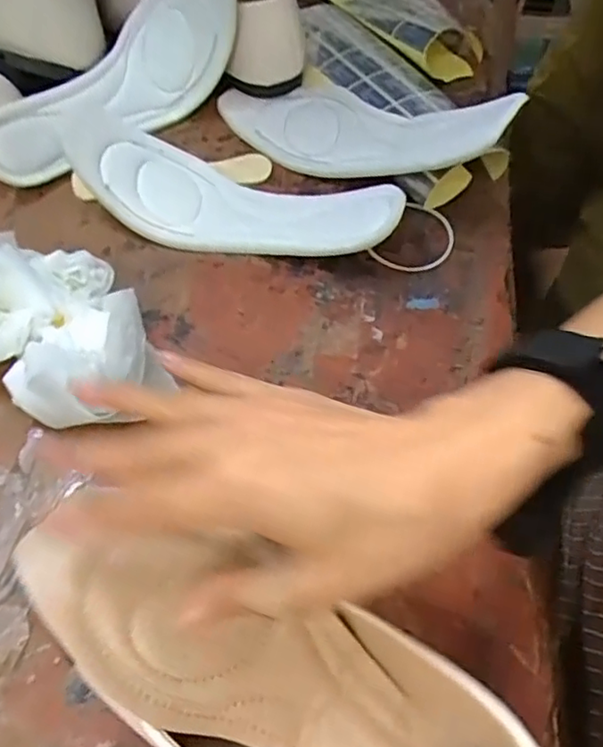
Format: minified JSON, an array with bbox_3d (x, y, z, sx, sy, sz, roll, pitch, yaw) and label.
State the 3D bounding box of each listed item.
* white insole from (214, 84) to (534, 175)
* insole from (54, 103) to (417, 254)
[{"bbox_3d":[0.041,-0.181,0.460,0.230,0.038,0.074,17,58,30],"label":"white insole"},{"bbox_3d":[-0.051,-0.123,0.425,0.233,0.046,0.078,18,59,10],"label":"insole"}]

